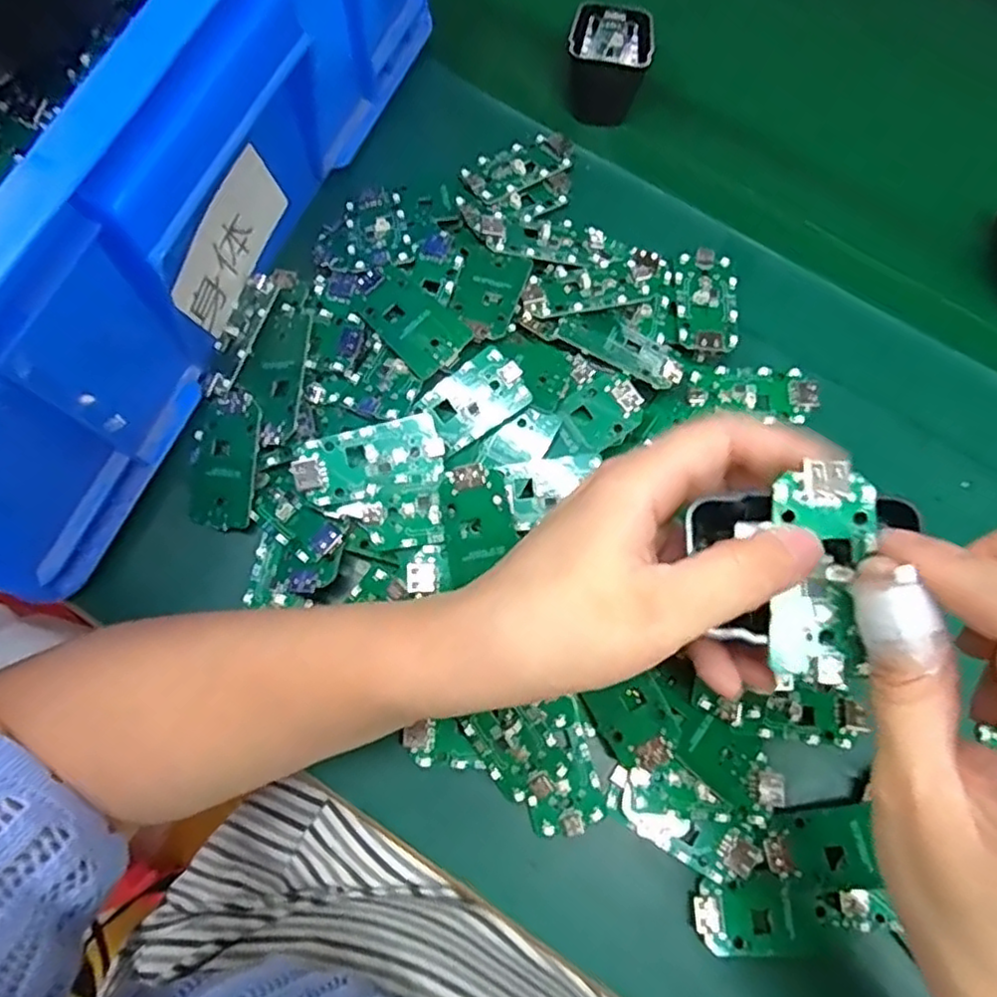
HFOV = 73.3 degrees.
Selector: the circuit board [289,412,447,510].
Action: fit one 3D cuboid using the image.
[{"bbox_3d":[-0.056,-0.015,0.290,0.063,0.006,0.033,-16,76,-5],"label":"circuit board"}]

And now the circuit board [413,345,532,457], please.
[{"bbox_3d":[-0.011,-0.045,0.299,0.046,0.004,0.032,-34,78,-9],"label":"circuit board"}]

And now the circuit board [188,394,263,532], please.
[{"bbox_3d":[-0.129,-0.017,0.315,0.035,0.004,0.062,3,86,15],"label":"circuit board"}]

